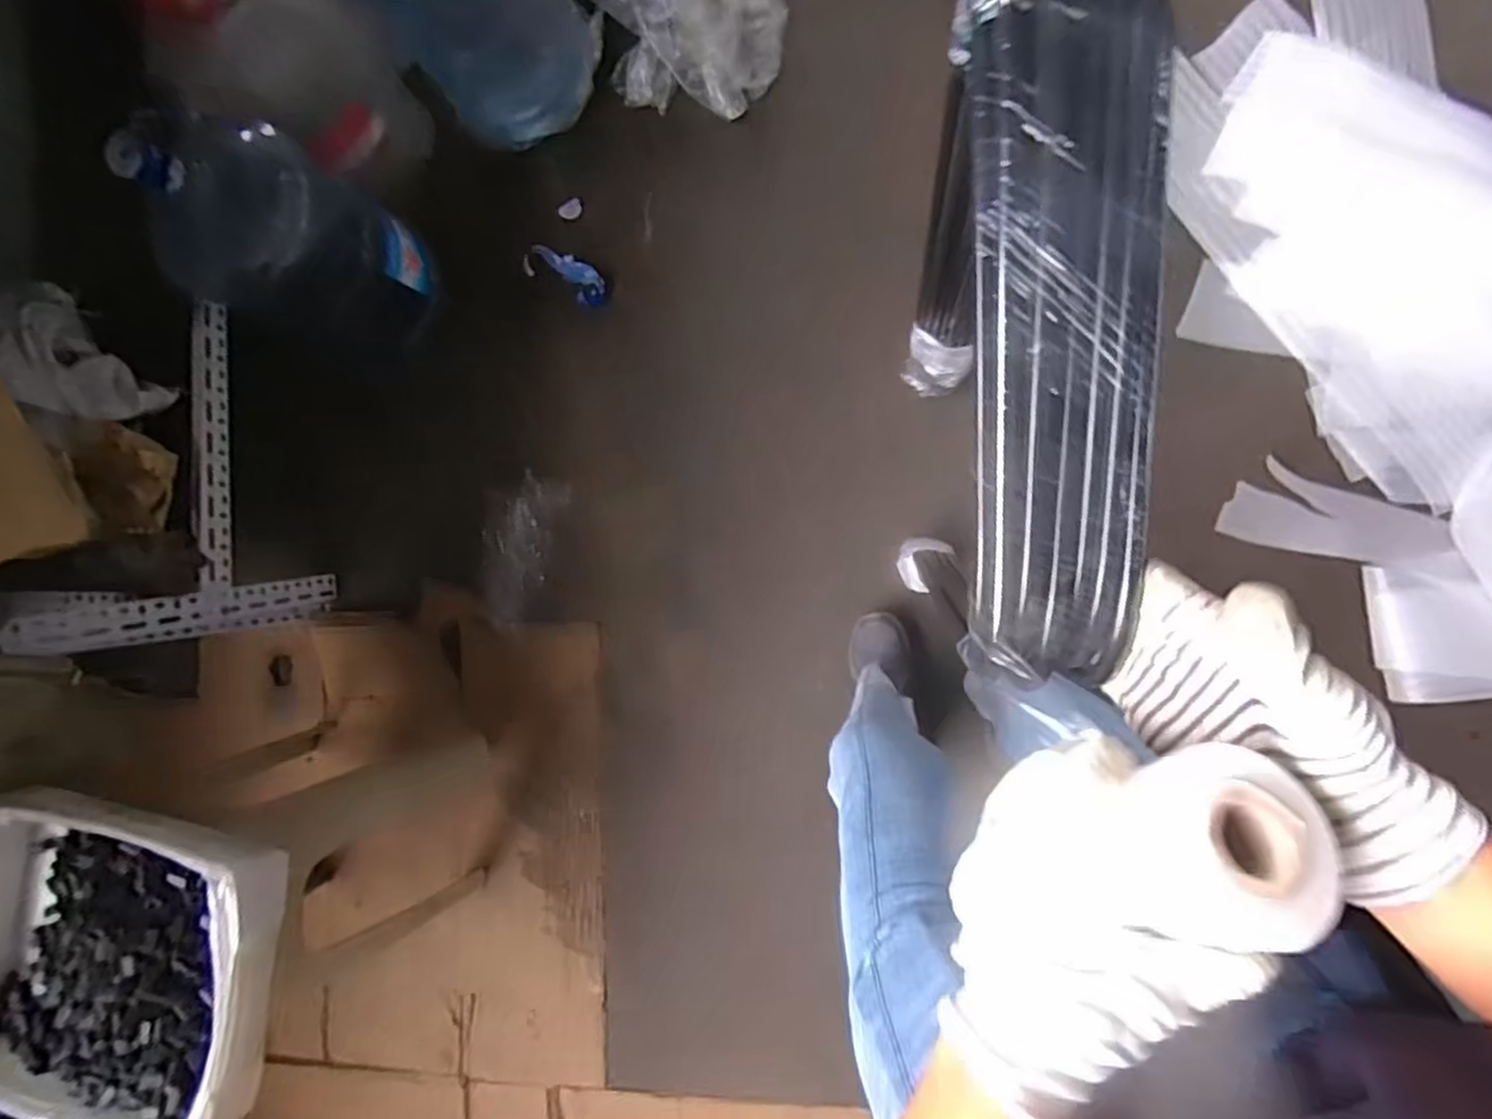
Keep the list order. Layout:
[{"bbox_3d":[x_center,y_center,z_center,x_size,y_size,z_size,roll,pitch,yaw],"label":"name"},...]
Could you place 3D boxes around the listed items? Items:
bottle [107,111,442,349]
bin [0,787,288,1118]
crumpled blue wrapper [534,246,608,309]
[{"bbox_3d":[-0.655,-0.459,1.033,0.201,0.404,0.242,24,95,8],"label":"bottle"},{"bbox_3d":[-0.697,0.445,0.785,0.365,0.078,0.349,9,91,10],"label":"bin"},{"bbox_3d":[-0.298,-0.496,1.232,0.146,0.054,0.054,45,97,8],"label":"crumpled blue wrapper"}]

